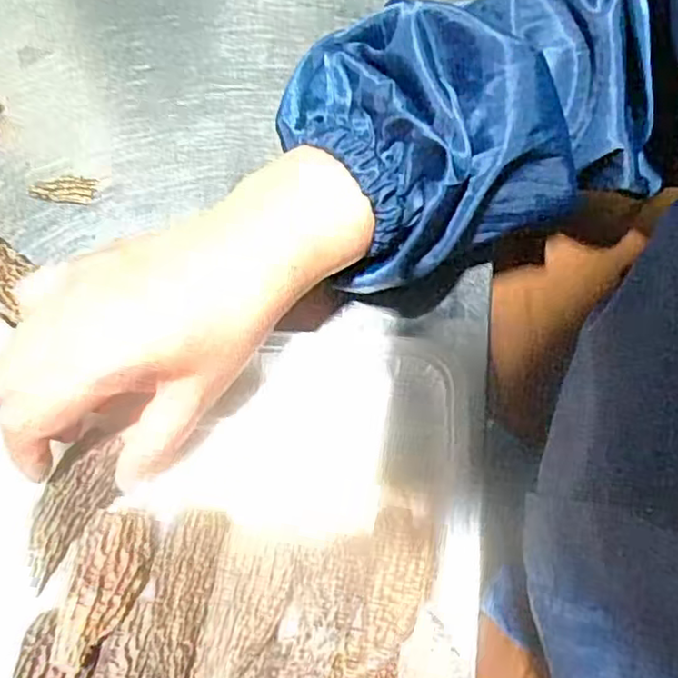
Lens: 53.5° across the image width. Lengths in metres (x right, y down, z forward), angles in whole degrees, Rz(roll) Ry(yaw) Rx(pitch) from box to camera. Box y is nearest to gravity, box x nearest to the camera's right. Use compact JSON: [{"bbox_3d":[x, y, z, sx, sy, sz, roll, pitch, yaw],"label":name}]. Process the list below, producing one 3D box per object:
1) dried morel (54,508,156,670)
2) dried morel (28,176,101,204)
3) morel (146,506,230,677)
[{"bbox_3d":[-0.103,0.105,0.293,0.032,0.014,0.069,12,49,4],"label":"dried morel"},{"bbox_3d":[-0.160,-0.088,0.391,0.038,0.004,0.016,2,73,1],"label":"dried morel"},{"bbox_3d":[-0.068,0.110,0.293,0.025,0.012,0.072,6,58,2],"label":"morel"}]

